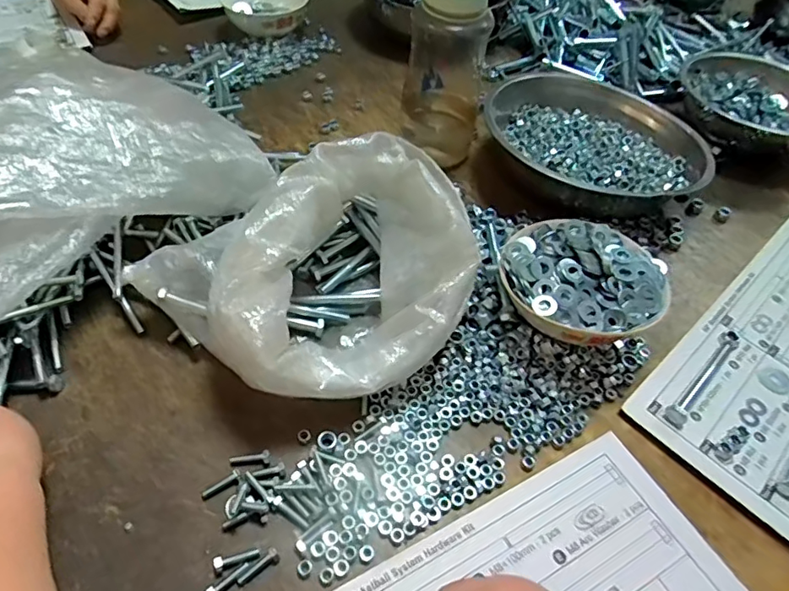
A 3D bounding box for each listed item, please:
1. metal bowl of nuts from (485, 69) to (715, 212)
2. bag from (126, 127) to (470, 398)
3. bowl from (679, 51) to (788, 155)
[{"bbox_3d":[0.225,-0.178,0.631,0.244,0.074,0.227,3,50,-3],"label":"metal bowl of nuts"},{"bbox_3d":[-0.051,-0.017,0.439,0.252,0.121,0.196,-28,58,-26],"label":"bag"},{"bbox_3d":[0.482,-0.253,0.711,0.195,0.055,0.186,3,50,-3],"label":"bowl"}]

